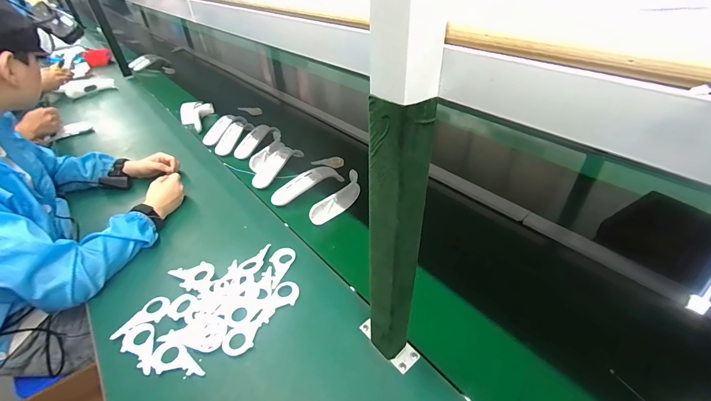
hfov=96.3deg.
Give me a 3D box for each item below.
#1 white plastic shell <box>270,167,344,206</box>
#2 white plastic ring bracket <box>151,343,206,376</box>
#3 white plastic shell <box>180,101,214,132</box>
[{"bbox_3d":[-0.132,-0.041,0.837,0.184,0.033,0.063,-28,45,-11],"label":"white plastic shell"},{"bbox_3d":[-0.273,0.247,0.497,0.089,0.005,0.046,0,39,4],"label":"white plastic ring bracket"},{"bbox_3d":[-0.601,-0.323,1.217,0.127,0.053,0.212,-19,41,-19],"label":"white plastic shell"}]

